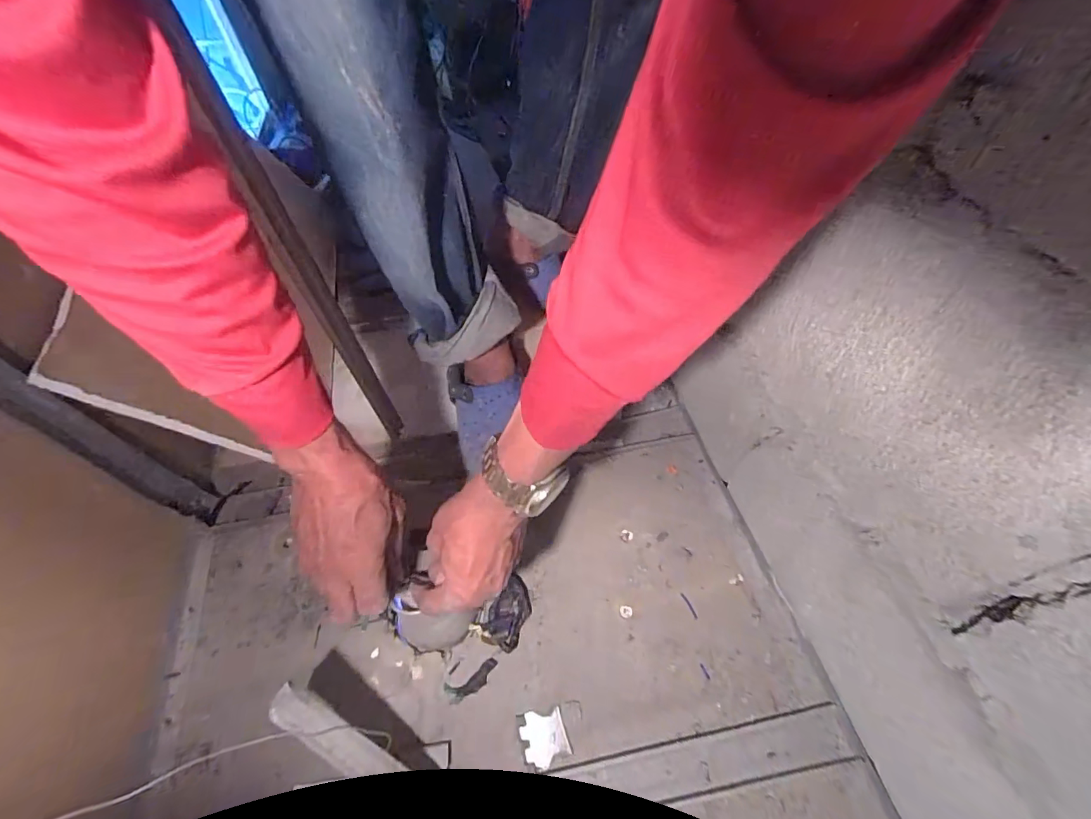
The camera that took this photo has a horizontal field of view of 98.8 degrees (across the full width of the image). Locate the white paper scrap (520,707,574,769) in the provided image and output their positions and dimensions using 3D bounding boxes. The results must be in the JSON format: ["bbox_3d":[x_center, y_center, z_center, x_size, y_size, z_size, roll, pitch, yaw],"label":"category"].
[{"bbox_3d":[-0.002,0.371,0.531,0.049,0.004,0.053,-17,58,-7],"label":"white paper scrap"}]

